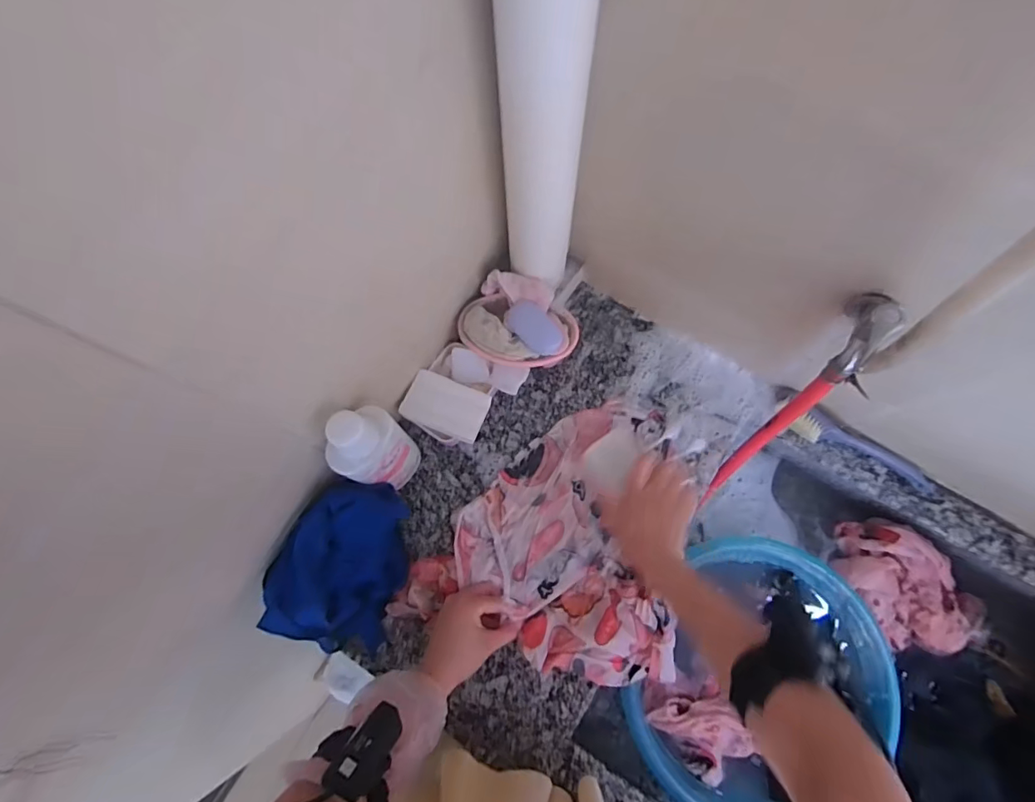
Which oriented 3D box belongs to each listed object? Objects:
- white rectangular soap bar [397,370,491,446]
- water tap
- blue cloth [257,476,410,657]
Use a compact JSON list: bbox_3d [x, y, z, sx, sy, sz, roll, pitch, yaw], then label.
[{"bbox_3d":[-0.093,0.007,0.660,0.102,0.028,0.066,23,76,7],"label":"white rectangular soap bar"},{"bbox_3d":[0.327,-0.060,0.470,0.033,0.088,0.084,14,75,5],"label":"water tap"},{"bbox_3d":[-0.209,0.191,0.599,0.129,0.119,0.186,15,75,5],"label":"blue cloth"}]

